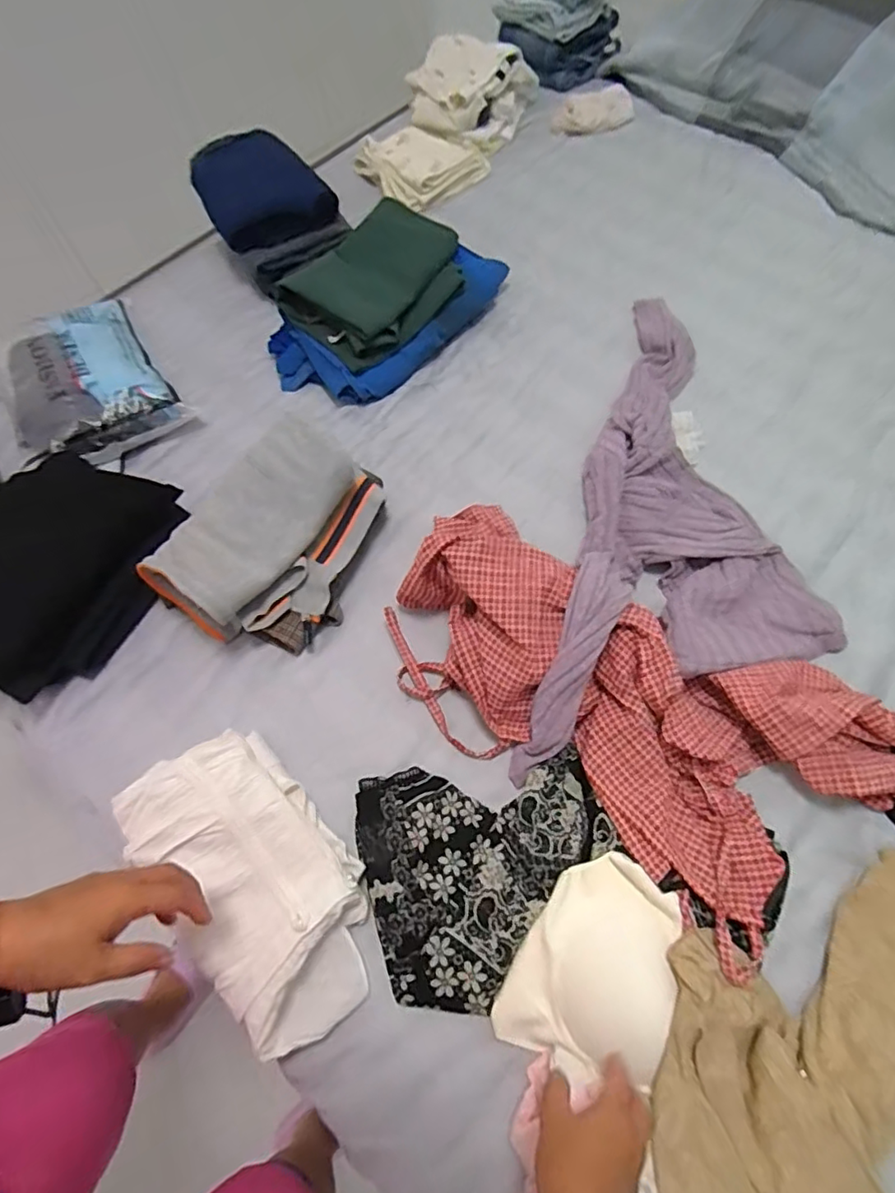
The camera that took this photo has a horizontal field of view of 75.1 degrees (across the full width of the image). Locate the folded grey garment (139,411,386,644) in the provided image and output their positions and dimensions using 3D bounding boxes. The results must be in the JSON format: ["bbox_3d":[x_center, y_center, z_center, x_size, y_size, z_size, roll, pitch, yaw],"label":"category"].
[{"bbox_3d":[-0.221,-0.078,0.727,0.195,0.140,0.262,26,69,14],"label":"folded grey garment"}]

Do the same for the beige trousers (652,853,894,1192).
[{"bbox_3d":[0.355,0.399,0.511,0.406,0.054,0.239,-17,66,-5],"label":"beige trousers"}]

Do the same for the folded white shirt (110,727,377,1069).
[{"bbox_3d":[-0.200,0.279,0.585,0.164,0.067,0.305,-40,70,-15],"label":"folded white shirt"}]

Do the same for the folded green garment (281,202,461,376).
[{"bbox_3d":[-0.108,-0.494,0.913,0.213,0.055,0.279,40,73,18],"label":"folded green garment"}]

